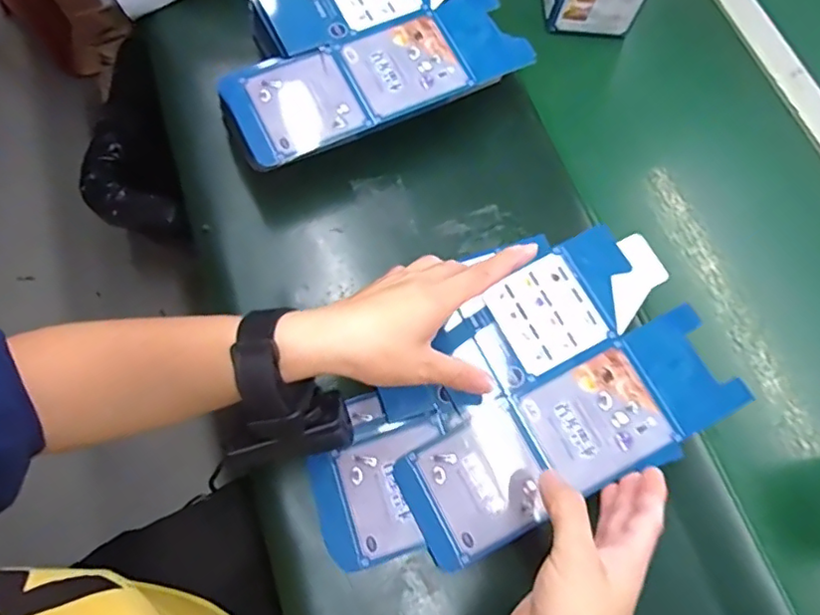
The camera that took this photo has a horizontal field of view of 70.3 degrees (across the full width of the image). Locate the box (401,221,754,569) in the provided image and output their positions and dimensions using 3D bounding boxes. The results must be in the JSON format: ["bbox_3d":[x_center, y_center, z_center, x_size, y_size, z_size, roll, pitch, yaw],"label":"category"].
[{"bbox_3d":[0.093,0.053,0.405,0.226,0.019,0.155,-27,74,-8],"label":"box"}]

